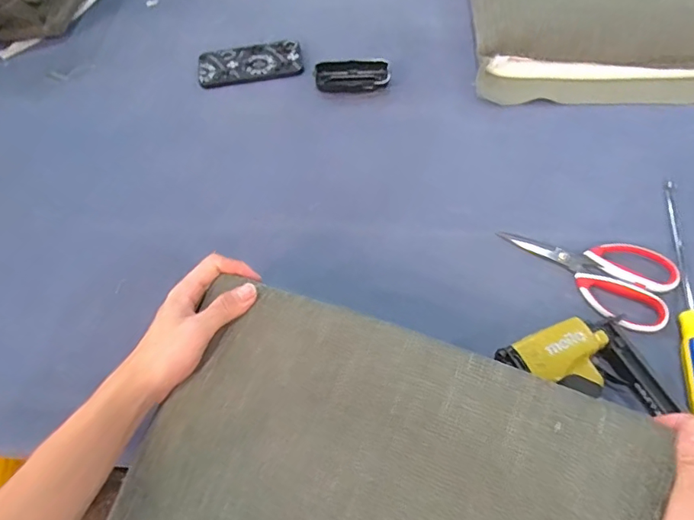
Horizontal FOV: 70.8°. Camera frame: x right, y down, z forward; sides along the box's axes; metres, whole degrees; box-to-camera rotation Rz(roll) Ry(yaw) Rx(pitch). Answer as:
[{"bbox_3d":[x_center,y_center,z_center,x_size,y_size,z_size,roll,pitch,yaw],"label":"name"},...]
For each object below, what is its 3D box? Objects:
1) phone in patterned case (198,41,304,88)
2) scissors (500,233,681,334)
[{"bbox_3d":[-0.151,-0.308,0.758,0.158,0.013,0.074,-9,58,-3],"label":"phone in patterned case"},{"bbox_3d":[0.263,0.010,0.549,0.183,0.013,0.097,21,65,25],"label":"scissors"}]

